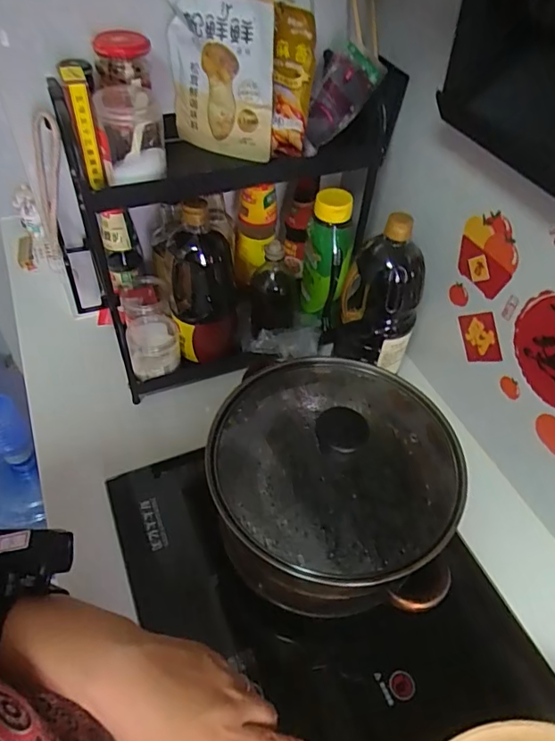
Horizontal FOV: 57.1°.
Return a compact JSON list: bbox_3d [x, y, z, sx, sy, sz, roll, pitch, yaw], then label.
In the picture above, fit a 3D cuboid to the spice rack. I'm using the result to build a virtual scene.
[{"bbox_3d":[-0.059,-0.191,0.730,0.440,0.345,0.204,-14,52,-16],"label":"spice rack"}]

